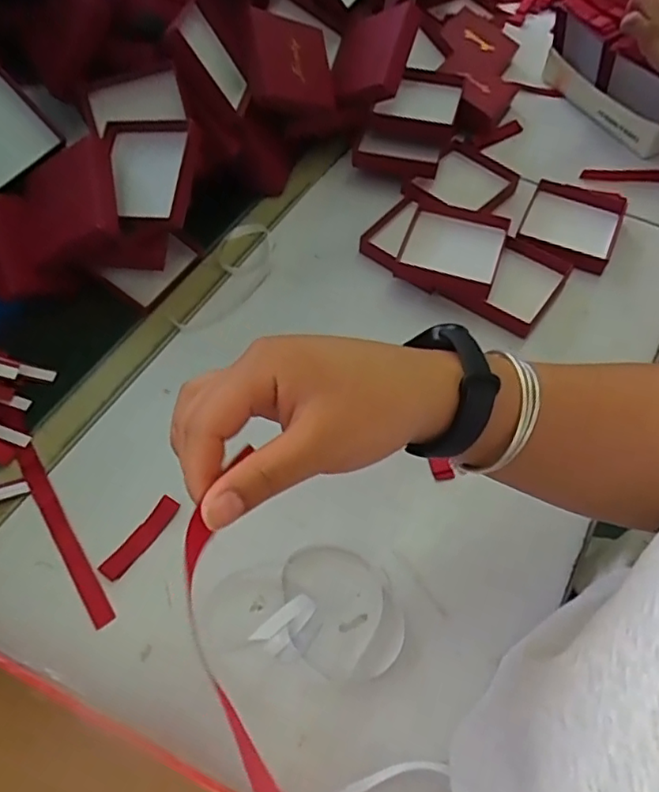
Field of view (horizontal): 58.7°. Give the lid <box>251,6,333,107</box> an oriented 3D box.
[{"bbox_3d":[-0.038,-0.338,0.591,0.087,0.020,0.092,-5,85,-34],"label":"lid"}]

